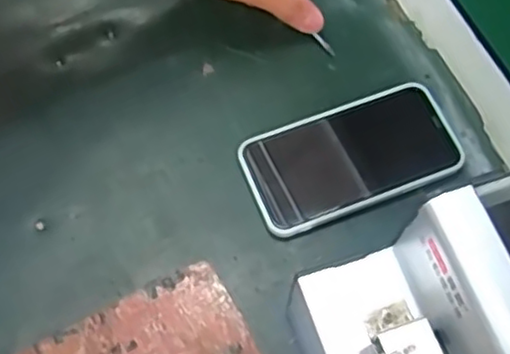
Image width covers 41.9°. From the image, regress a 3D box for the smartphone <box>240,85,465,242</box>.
[{"bbox_3d":[0.066,-0.015,0.458,0.144,0.007,0.076,-18,67,-12],"label":"smartphone"}]

